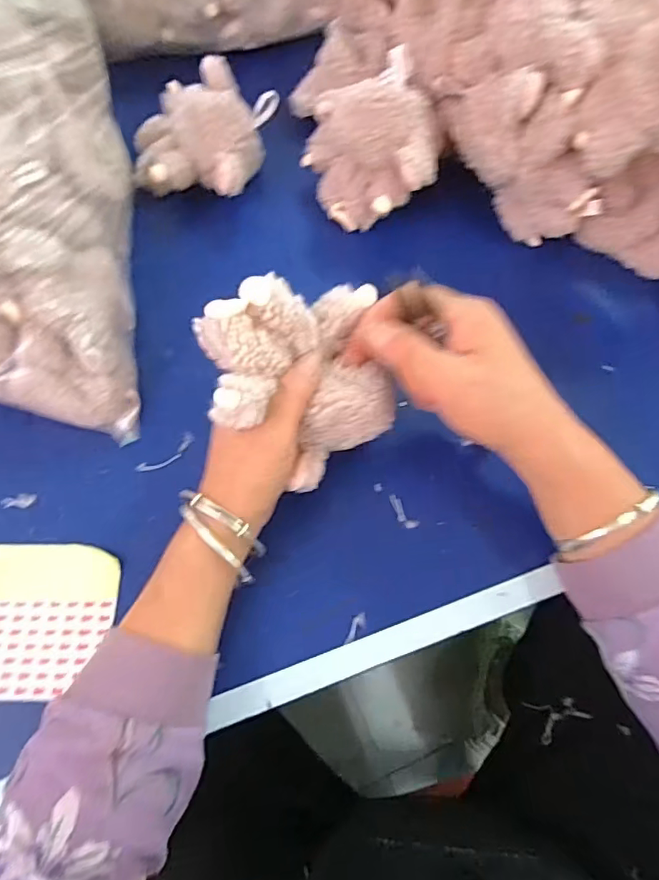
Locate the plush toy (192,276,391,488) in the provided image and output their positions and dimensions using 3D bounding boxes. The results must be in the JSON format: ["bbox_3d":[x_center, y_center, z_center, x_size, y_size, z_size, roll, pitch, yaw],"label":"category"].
[{"bbox_3d":[-0.023,-0.035,0.332,0.121,0.070,0.121,-6,106,-22],"label":"plush toy"}]

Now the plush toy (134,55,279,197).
[{"bbox_3d":[-0.114,-0.276,0.468,0.116,0.061,0.121,-1,69,2],"label":"plush toy"}]

